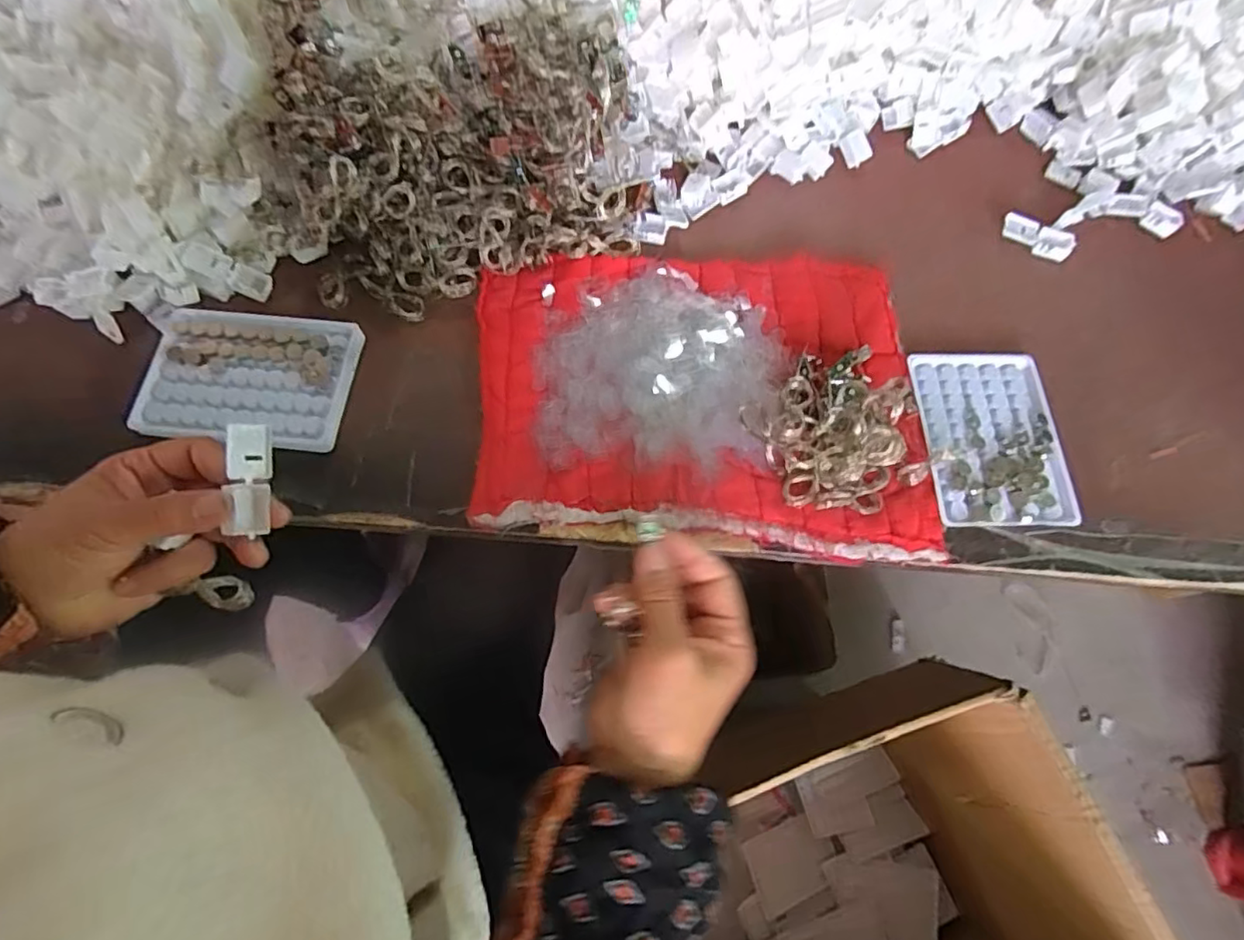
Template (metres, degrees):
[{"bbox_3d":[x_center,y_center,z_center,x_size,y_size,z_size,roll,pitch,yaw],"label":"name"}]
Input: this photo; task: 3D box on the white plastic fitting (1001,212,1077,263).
[{"bbox_3d":[0.333,-0.187,0.494,0.057,0.014,0.019,24,70,7],"label":"white plastic fitting"}]

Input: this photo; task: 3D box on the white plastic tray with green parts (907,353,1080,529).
[{"bbox_3d":[0.257,-0.024,0.431,0.093,0.012,0.132,1,69,-2],"label":"white plastic tray with green parts"}]

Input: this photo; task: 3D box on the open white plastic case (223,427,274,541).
[{"bbox_3d":[-0.185,0.003,0.303,0.005,0.020,0.051,8,99,30],"label":"open white plastic case"}]

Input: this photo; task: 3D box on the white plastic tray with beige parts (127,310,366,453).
[{"bbox_3d":[-0.252,-0.062,0.418,0.134,0.016,0.093,5,69,0],"label":"white plastic tray with beige parts"}]

